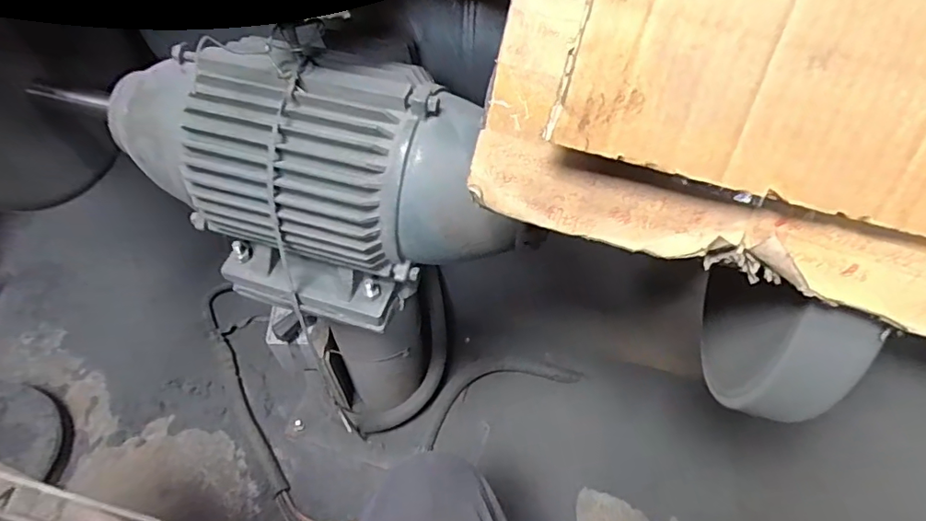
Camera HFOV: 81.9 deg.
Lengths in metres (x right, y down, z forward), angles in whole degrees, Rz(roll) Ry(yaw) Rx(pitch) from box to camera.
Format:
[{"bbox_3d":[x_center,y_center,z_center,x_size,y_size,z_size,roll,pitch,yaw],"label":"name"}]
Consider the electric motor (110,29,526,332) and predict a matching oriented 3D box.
[{"bbox_3d":[-0.157,-0.079,0.545,0.429,0.220,0.174,12,56,8],"label":"electric motor"}]

